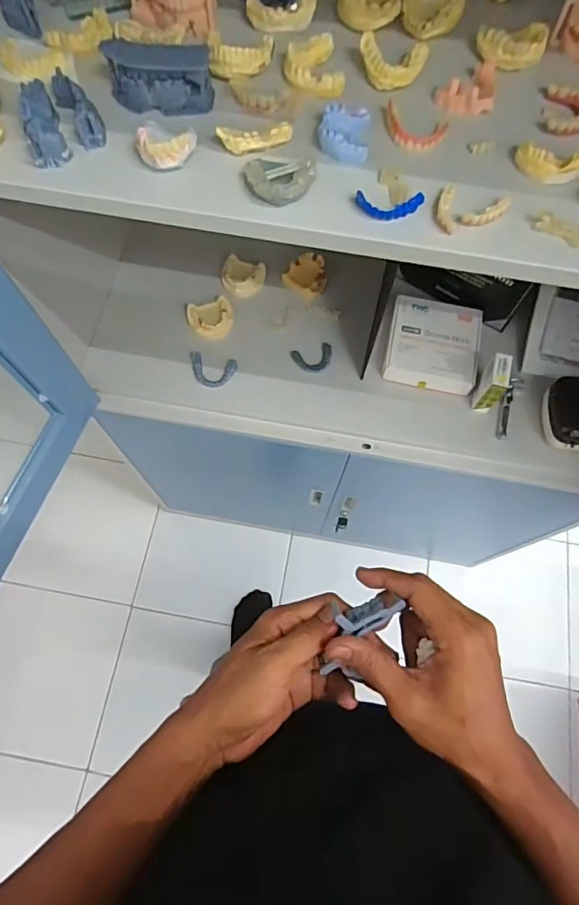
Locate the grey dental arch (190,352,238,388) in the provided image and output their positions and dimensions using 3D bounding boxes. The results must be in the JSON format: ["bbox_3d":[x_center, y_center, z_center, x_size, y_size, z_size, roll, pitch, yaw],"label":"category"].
[{"bbox_3d":[-0.125,-0.131,0.823,0.075,0.012,0.053,11,70,3],"label":"grey dental arch"}]

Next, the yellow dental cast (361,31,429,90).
[{"bbox_3d":[0.099,-0.364,0.479,0.064,0.024,0.043,0,70,-1],"label":"yellow dental cast"}]

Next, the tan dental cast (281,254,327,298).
[{"bbox_3d":[0.031,-0.304,0.873,0.070,0.023,0.067,27,71,8],"label":"tan dental cast"}]

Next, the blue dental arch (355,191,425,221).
[{"bbox_3d":[0.085,-0.207,0.432,0.057,0.008,0.025,-1,70,-2],"label":"blue dental arch"}]

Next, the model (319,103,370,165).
[{"bbox_3d":[0.049,-0.284,0.455,0.043,0.021,0.058,5,70,1],"label":"model"}]

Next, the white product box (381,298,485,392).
[{"bbox_3d":[0.233,-0.177,0.827,0.141,0.035,0.146,11,70,3],"label":"white product box"}]

